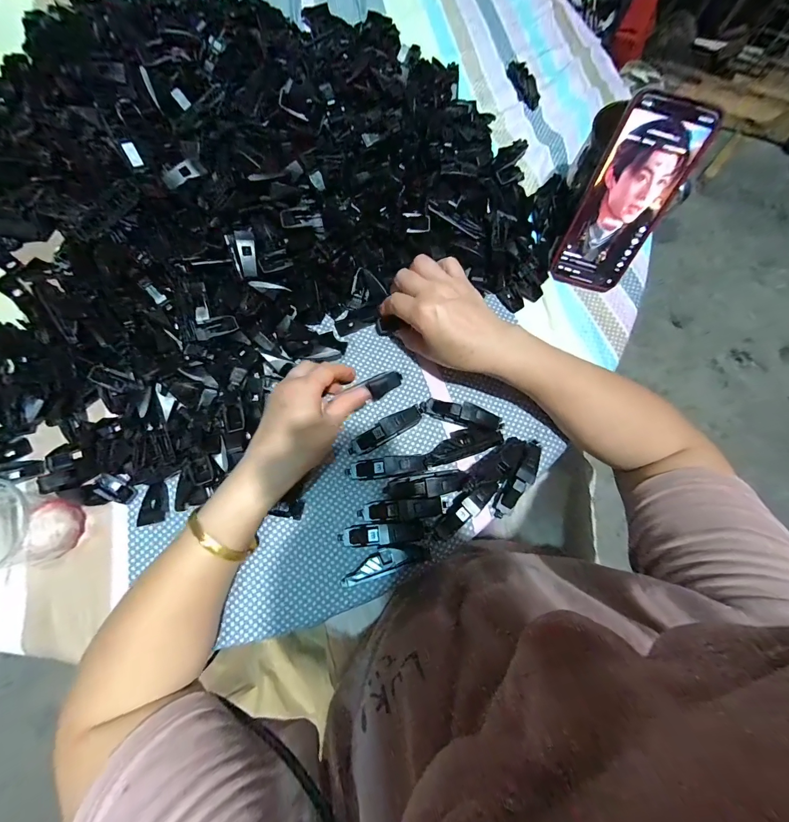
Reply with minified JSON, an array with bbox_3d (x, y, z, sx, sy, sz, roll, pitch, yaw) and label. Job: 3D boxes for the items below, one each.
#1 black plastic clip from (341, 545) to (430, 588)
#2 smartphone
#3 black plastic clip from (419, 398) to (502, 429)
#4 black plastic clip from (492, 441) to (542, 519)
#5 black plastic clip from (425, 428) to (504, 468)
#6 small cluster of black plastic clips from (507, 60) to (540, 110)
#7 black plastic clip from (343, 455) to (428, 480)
[{"bbox_3d":[-0.009,0.136,0.308,0.080,0.014,0.023,-20,77,-6],"label":"black plastic clip"},{"bbox_3d":[0.223,-0.200,0.337,0.074,0.156,0.014,18,42,3],"label":"smartphone"},{"bbox_3d":[0.065,0.003,0.339,0.077,0.022,0.020,20,77,4],"label":"black plastic clip"},{"bbox_3d":[0.118,0.062,0.325,0.019,0.022,0.081,35,78,7],"label":"black plastic clip"},{"bbox_3d":[0.066,0.032,0.336,0.078,0.013,0.025,-19,77,-5],"label":"black plastic clip"},{"bbox_3d":[0.168,-0.428,0.448,0.022,0.017,0.078,-21,77,-6],"label":"small cluster of black plastic clips"},{"bbox_3d":[-0.008,0.053,0.329,0.075,0.013,0.020,-9,76,-3],"label":"black plastic clip"}]

